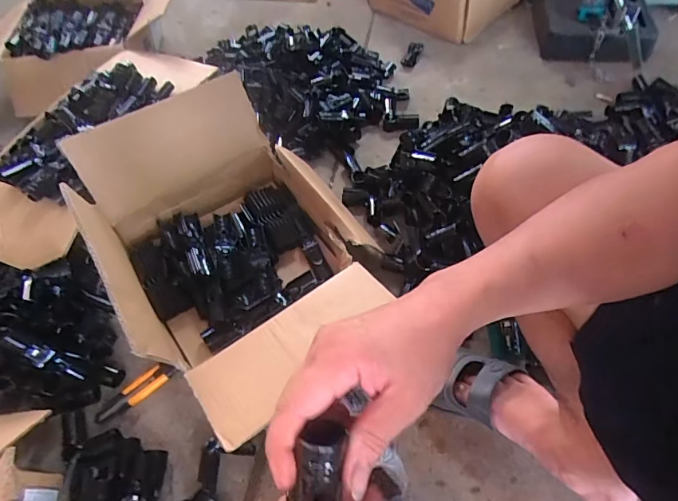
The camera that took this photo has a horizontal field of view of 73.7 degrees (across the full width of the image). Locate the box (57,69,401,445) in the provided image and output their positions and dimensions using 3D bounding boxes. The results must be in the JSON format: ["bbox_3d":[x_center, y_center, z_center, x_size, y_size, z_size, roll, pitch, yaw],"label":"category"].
[{"bbox_3d":[-0.154,-0.012,0.701,0.344,0.229,0.462,-36,61,-17],"label":"box"}]

